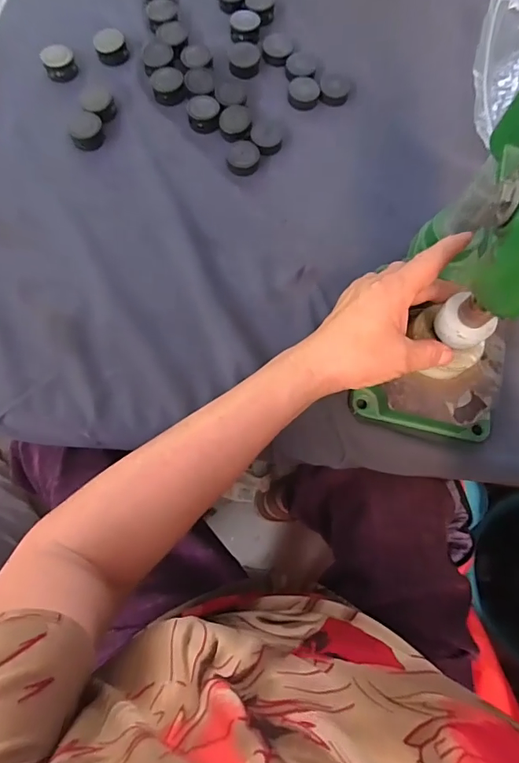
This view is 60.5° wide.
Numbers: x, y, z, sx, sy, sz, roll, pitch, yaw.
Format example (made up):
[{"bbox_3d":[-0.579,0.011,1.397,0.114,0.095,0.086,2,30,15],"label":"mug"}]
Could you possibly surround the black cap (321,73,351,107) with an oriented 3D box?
[{"bbox_3d":[0.082,-0.315,0.481,0.029,0.012,0.033,18,75,4],"label":"black cap"}]

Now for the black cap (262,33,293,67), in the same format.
[{"bbox_3d":[0.020,-0.366,0.491,0.033,0.014,0.036,0,74,-1],"label":"black cap"}]

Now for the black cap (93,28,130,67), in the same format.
[{"bbox_3d":[-0.161,-0.363,0.482,0.033,0.015,0.033,0,74,-1],"label":"black cap"}]

